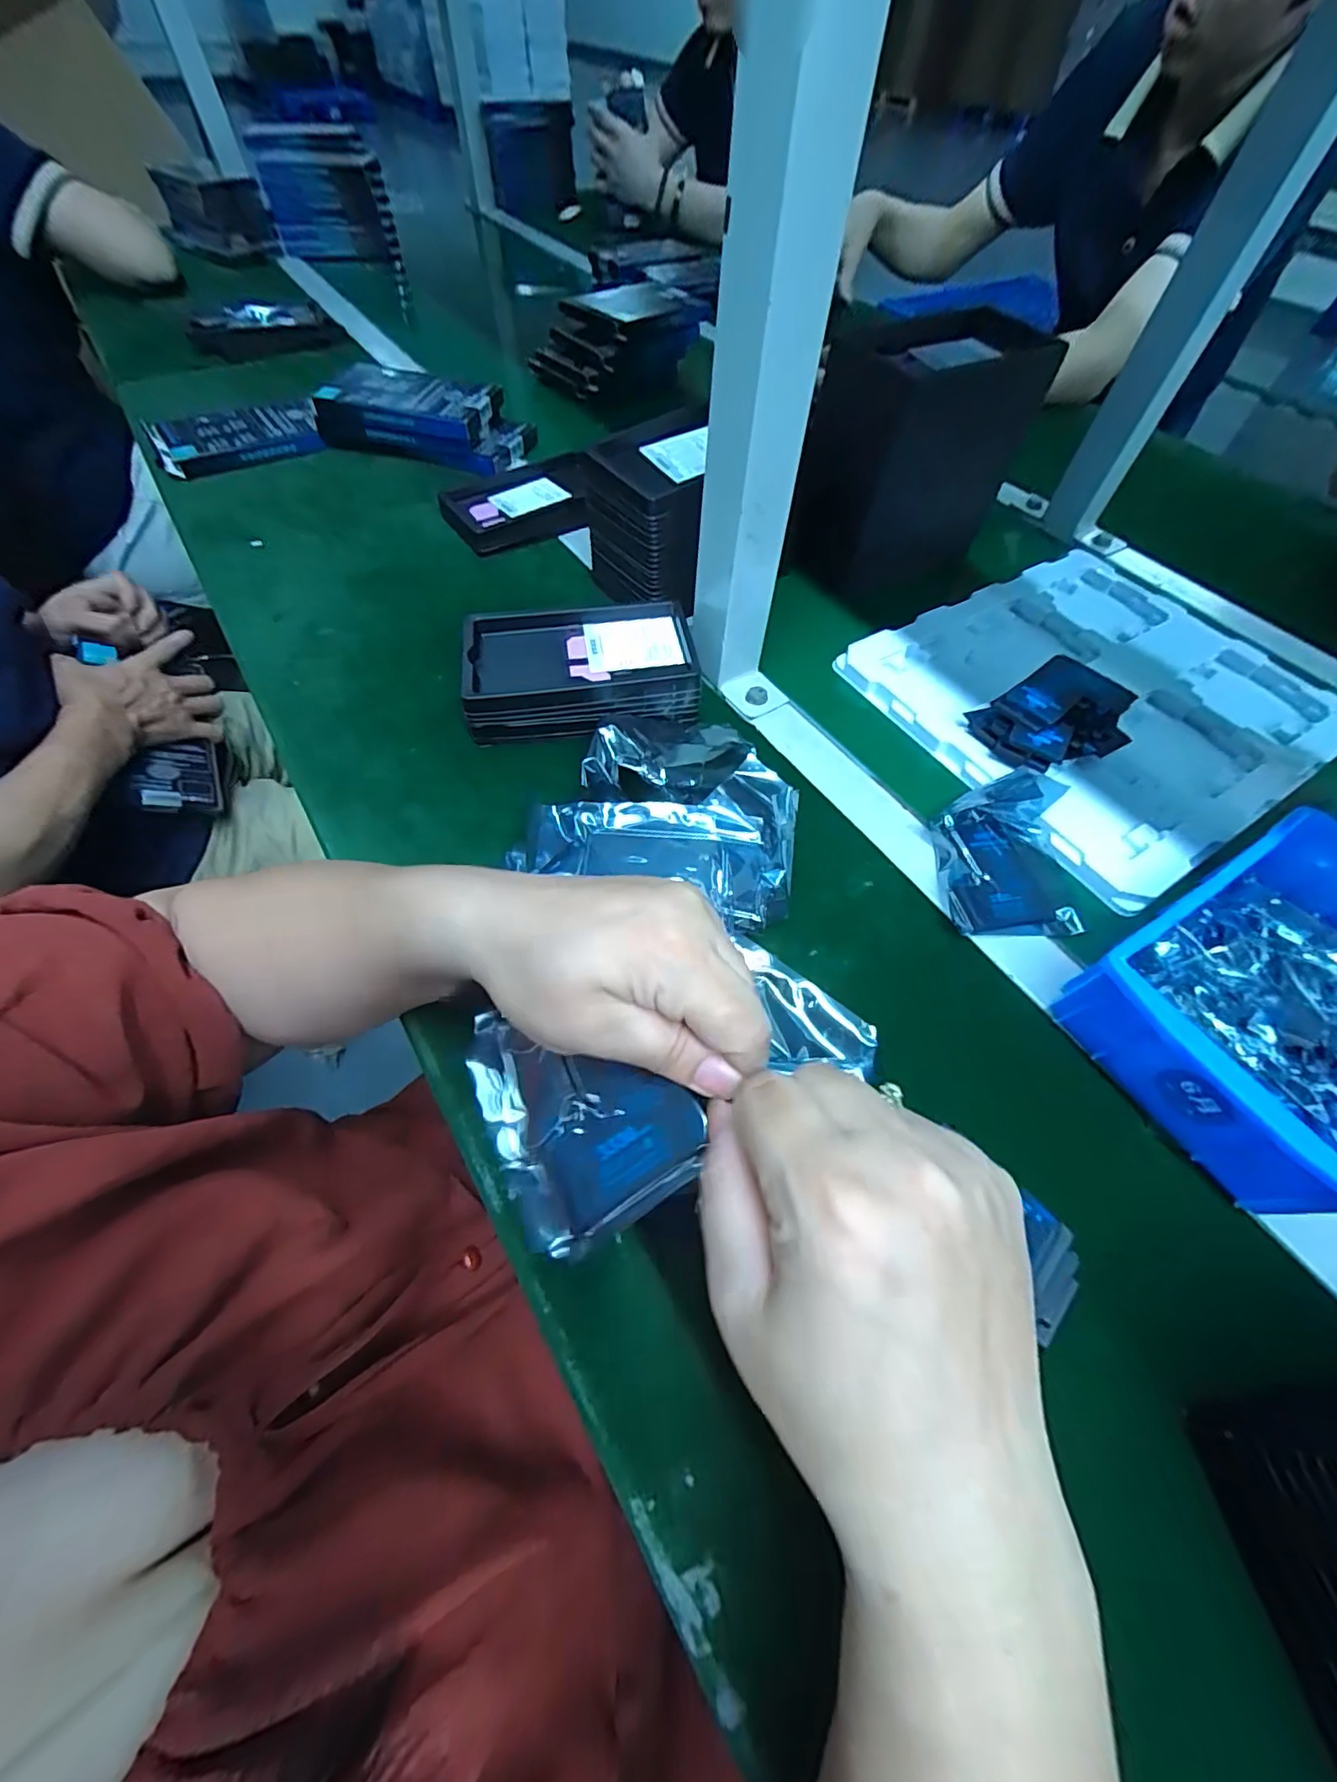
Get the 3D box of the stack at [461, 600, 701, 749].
[{"bbox_3d":[-0.061,-0.162,0.421,0.166,0.043,0.107,-6,59,-6],"label":"stack"}]

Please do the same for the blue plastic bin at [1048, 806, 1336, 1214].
[{"bbox_3d":[0.320,0.053,0.299,0.199,0.071,0.129,-27,64,-17],"label":"blue plastic bin"}]

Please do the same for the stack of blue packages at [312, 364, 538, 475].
[{"bbox_3d":[-0.260,-0.507,0.608,0.204,0.044,0.083,11,59,4],"label":"stack of blue packages"}]

